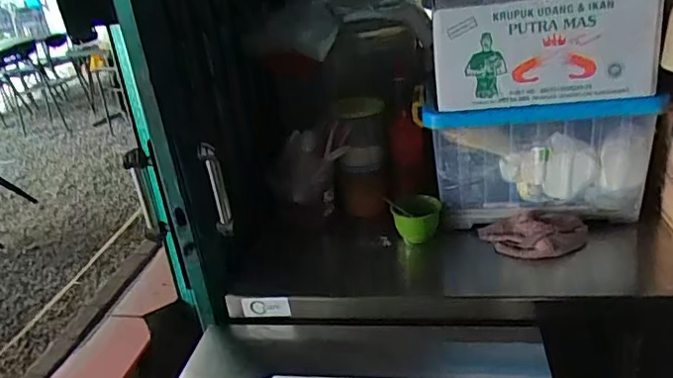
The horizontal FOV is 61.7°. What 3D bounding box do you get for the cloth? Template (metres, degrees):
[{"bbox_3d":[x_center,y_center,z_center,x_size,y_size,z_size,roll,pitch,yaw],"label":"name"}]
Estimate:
[{"bbox_3d":[0.380,0.090,1.093,0.189,0.059,0.098,-2,25,12],"label":"cloth"}]

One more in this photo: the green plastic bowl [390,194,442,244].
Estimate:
[{"bbox_3d":[0.170,0.057,1.178,0.091,0.077,0.097,-2,25,13],"label":"green plastic bowl"}]

